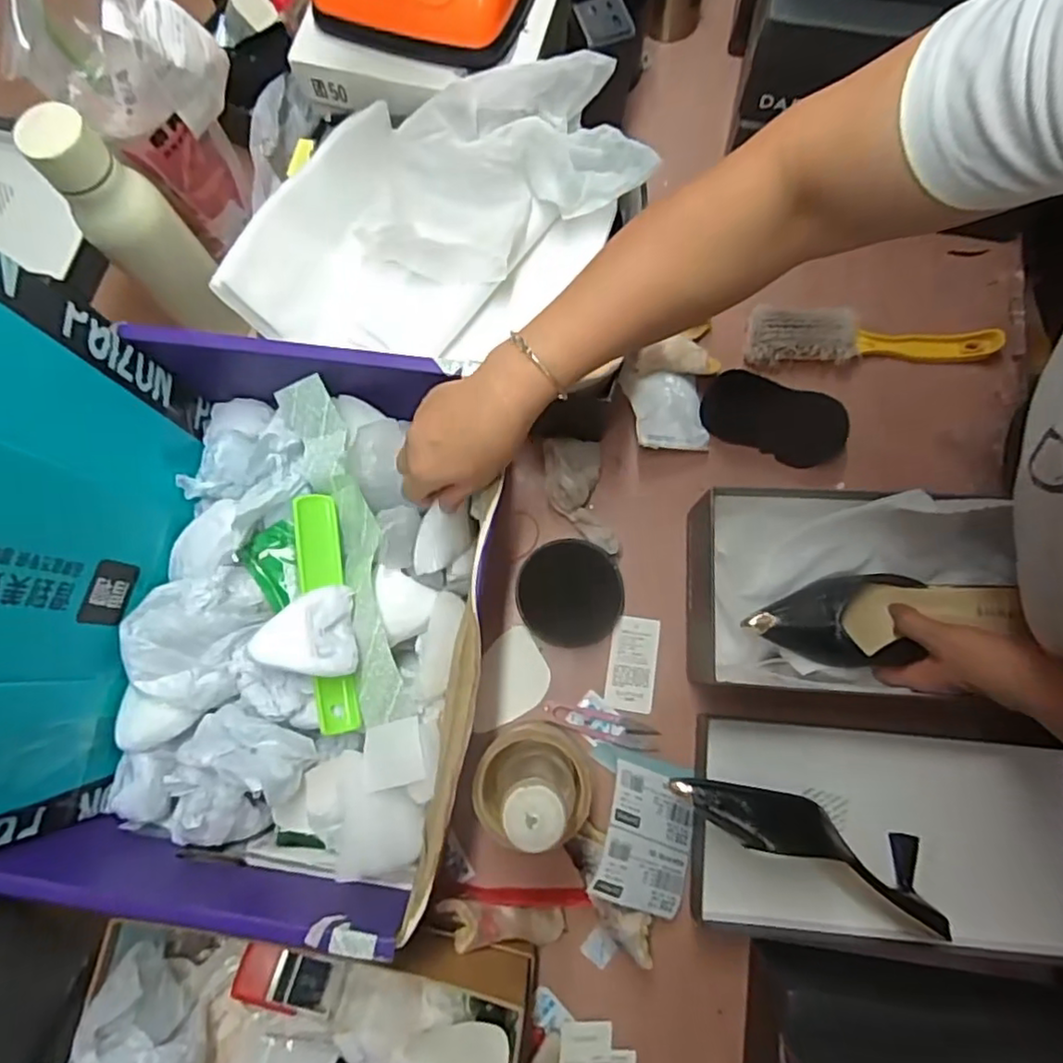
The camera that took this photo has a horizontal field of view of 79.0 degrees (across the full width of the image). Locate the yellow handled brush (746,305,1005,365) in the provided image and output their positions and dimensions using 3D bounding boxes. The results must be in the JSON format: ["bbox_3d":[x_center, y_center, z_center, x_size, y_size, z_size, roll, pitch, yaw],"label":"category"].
[{"bbox_3d":[0.326,-0.189,0.620,0.235,0.031,0.048,-1,78,1],"label":"yellow handled brush"}]

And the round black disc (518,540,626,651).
[{"bbox_3d":[0.034,0.056,0.579,0.091,0.032,0.090,0,78,1],"label":"round black disc"}]

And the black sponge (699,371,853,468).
[{"bbox_3d":[0.230,-0.106,0.614,0.135,0.031,0.063,19,79,5],"label":"black sponge"}]

